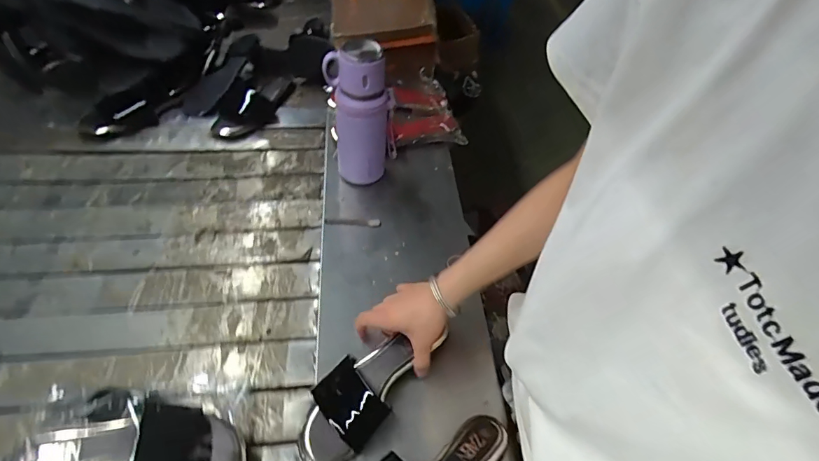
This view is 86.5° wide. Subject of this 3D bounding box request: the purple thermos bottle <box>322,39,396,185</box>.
[{"bbox_3d":[-0.077,-0.171,0.687,0.094,0.235,0.069,8,51,0],"label":"purple thermos bottle"}]

